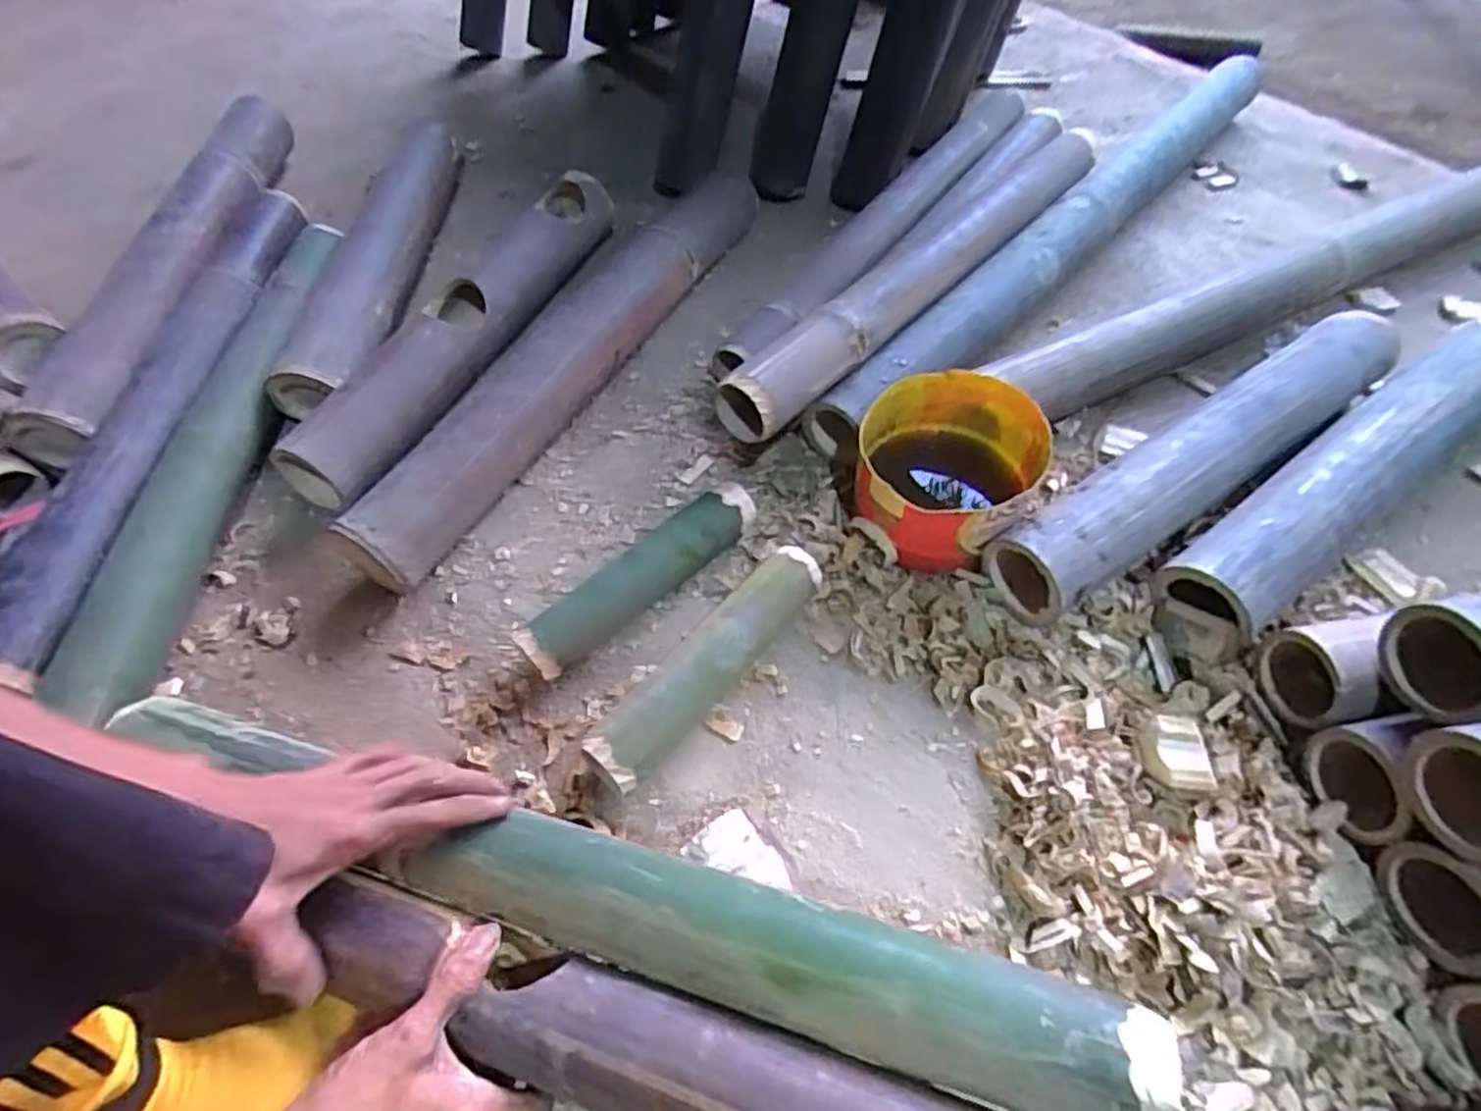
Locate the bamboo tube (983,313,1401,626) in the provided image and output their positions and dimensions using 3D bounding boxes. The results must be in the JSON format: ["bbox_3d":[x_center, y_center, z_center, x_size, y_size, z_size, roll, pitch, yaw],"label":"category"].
[{"bbox_3d":[0.403,-0.083,0.635,0.452,0.082,0.079,-29,60,-15],"label":"bamboo tube"}]

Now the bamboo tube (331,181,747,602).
[{"bbox_3d":[-0.160,-0.211,0.745,0.096,0.089,0.590,25,61,18],"label":"bamboo tube"}]

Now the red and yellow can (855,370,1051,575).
[{"bbox_3d":[0.171,-0.072,0.630,0.133,0.103,0.147,30,63,21],"label":"red and yellow can"}]

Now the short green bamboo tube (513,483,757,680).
[{"bbox_3d":[-0.084,0.014,0.609,0.224,0.054,0.054,-39,63,-21],"label":"short green bamboo tube"}]

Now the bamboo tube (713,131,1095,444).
[{"bbox_3d":[0.202,-0.295,0.730,0.053,0.050,0.577,38,65,24],"label":"bamboo tube"}]

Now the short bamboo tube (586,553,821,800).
[{"bbox_3d":[-0.020,0.083,0.563,0.044,0.056,0.227,34,65,23],"label":"short bamboo tube"}]

